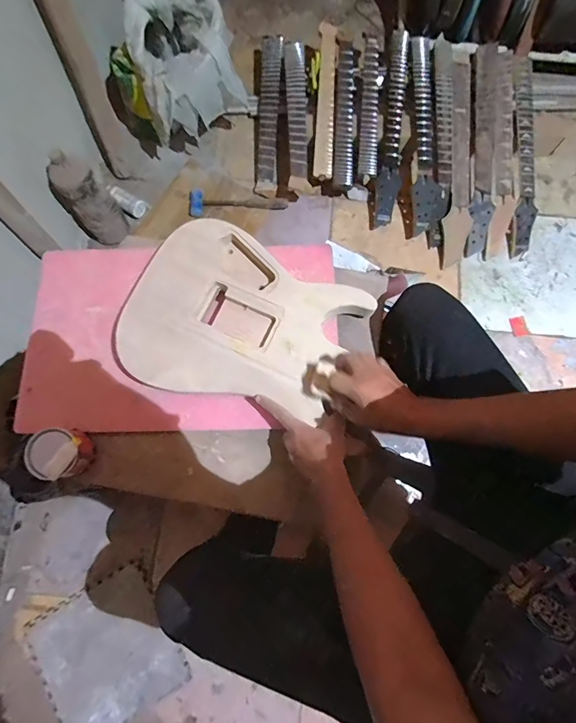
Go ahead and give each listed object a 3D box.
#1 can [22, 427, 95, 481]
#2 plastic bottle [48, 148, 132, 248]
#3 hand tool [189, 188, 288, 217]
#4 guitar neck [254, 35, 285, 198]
[{"bbox_3d":[-0.343,0.138,0.567,0.075,0.070,0.072,8,77,1],"label":"can"},{"bbox_3d":[-0.512,-0.410,0.994,0.111,0.296,0.101,0,77,-1],"label":"plastic bottle"},{"bbox_3d":[-0.154,-0.500,1.167,0.302,0.032,0.095,-7,77,-3],"label":"hand tool"},{"bbox_3d":[-0.062,-0.791,1.205,0.075,0.025,0.539,1,84,12],"label":"guitar neck"}]

